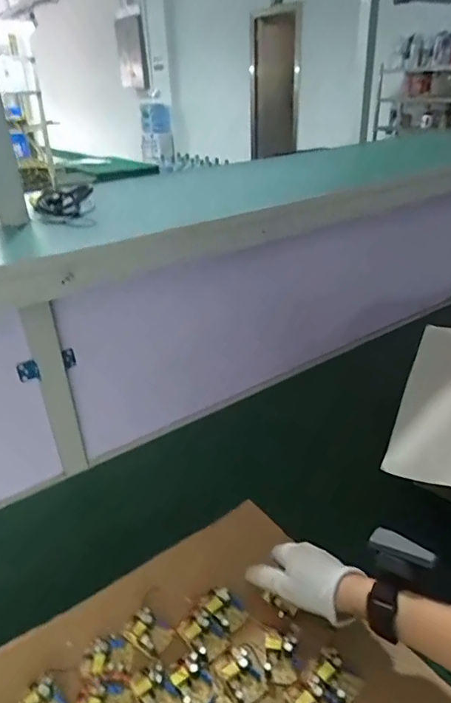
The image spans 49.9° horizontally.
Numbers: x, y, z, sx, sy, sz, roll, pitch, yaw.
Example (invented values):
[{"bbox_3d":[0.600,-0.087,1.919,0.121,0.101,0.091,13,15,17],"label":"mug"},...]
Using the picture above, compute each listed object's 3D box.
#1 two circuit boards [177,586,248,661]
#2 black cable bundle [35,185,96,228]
[{"bbox_3d":[-0.013,0.294,0.529,0.055,0.023,0.068,20,35,35],"label":"two circuit boards"},{"bbox_3d":[-0.236,-0.216,0.717,0.080,0.047,0.102,-12,30,-17],"label":"black cable bundle"}]

